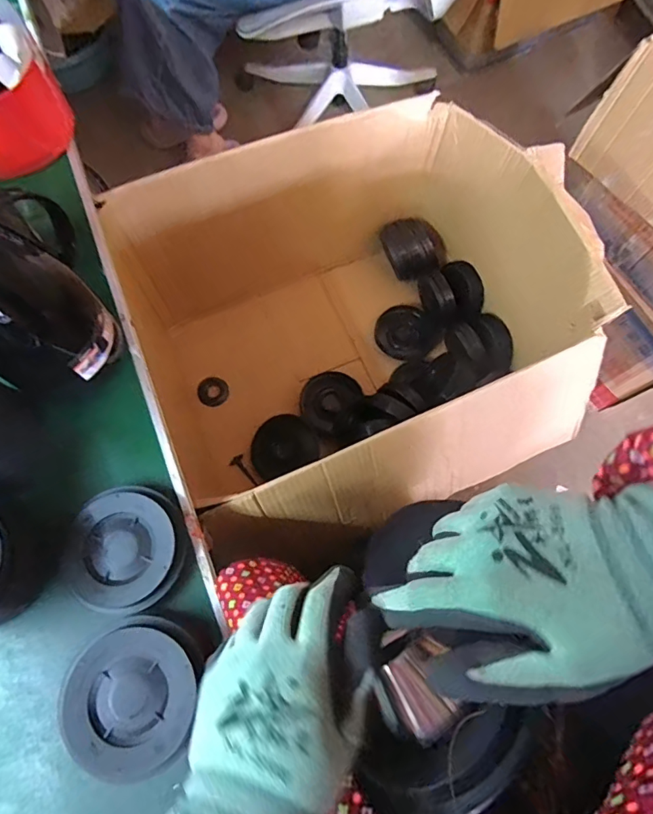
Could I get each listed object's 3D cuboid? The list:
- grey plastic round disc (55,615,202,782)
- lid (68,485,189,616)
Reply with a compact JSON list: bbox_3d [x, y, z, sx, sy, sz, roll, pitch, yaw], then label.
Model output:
[{"bbox_3d":[-0.165,0.241,0.399,0.106,0.012,0.116,10,72,3],"label":"grey plastic round disc"},{"bbox_3d":[-0.201,0.141,0.474,0.114,0.021,0.115,0,71,0],"label":"lid"}]

